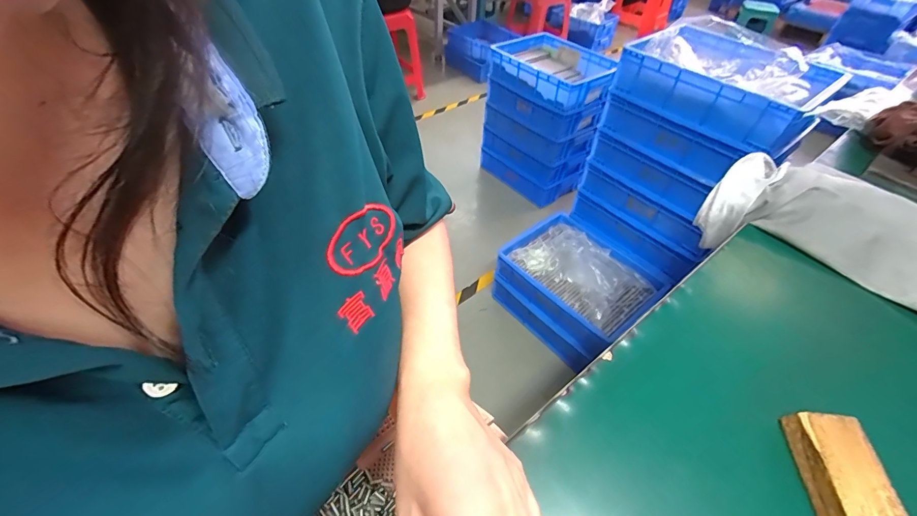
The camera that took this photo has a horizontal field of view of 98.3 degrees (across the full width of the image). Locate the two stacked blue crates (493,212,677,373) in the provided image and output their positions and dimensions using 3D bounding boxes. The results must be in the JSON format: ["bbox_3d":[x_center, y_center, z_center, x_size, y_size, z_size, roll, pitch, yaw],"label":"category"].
[{"bbox_3d":[0.332,0.087,1.186,0.282,0.223,0.393,-31,55,-28],"label":"two stacked blue crates"}]

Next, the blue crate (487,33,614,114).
[{"bbox_3d":[0.331,-0.665,1.410,0.287,0.113,0.425,-34,57,-30],"label":"blue crate"}]

